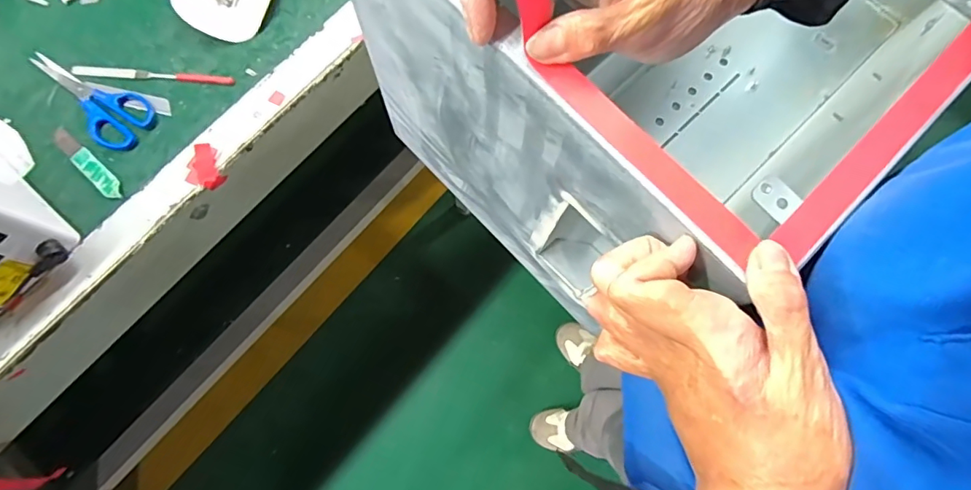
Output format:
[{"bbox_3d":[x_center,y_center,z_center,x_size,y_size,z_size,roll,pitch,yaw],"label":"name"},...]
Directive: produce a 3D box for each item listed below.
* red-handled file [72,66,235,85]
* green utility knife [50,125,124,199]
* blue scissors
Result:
[{"bbox_3d":[-0.360,-0.184,0.550,0.169,0.004,0.012,4,76,-1],"label":"red-handled file"},{"bbox_3d":[-0.414,-0.086,0.526,0.104,0.004,0.021,42,79,8],"label":"green utility knife"},{"bbox_3d":[-0.425,-0.156,0.541,0.147,0.010,0.062,30,77,6],"label":"blue scissors"}]

